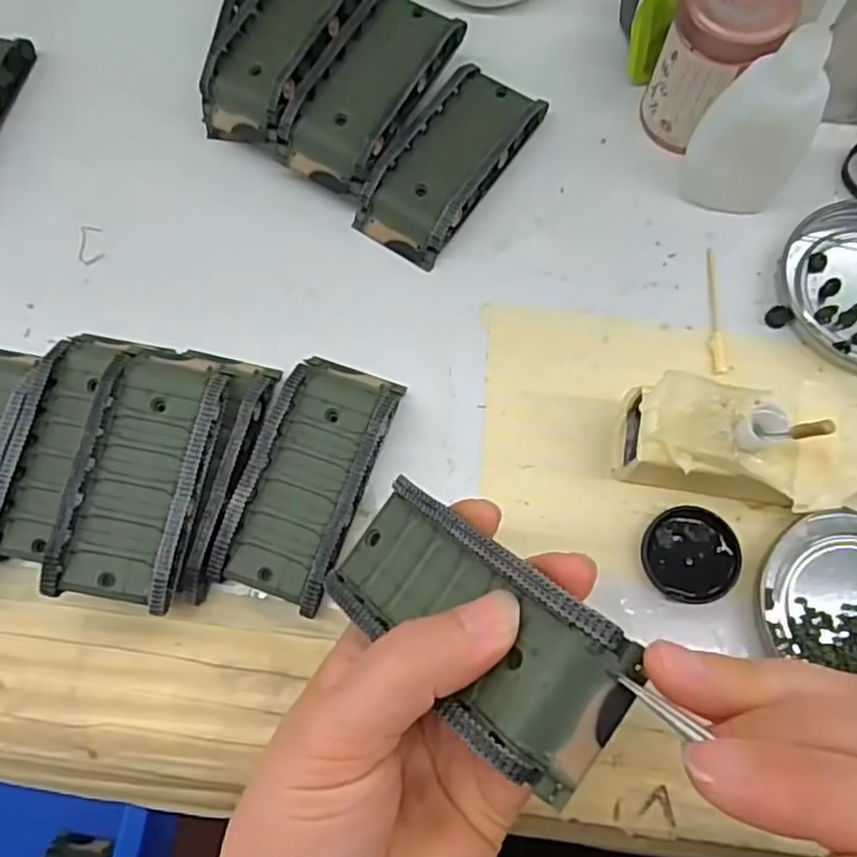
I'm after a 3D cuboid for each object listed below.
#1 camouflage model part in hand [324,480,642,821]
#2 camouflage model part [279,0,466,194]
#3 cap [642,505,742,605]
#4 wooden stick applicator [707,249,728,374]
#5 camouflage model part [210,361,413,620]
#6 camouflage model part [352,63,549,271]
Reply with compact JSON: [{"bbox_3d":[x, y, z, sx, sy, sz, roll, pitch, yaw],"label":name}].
[{"bbox_3d":[0.009,0.051,0.189,0.041,0.020,0.095,-48,46,-11],"label":"camouflage model part in hand"},{"bbox_3d":[-0.026,-0.151,0.313,0.044,0.031,0.093,29,75,10],"label":"camouflage model part"},{"bbox_3d":[0.100,0.048,0.263,0.035,0.006,0.035,0,72,1],"label":"cap"},{"bbox_3d":[0.122,-0.052,0.295,0.007,0.004,0.059,0,74,2],"label":"wooden stick applicator"},{"bbox_3d":[-0.046,0.018,0.270,0.045,0.019,0.096,18,73,7],"label":"camouflage model part"},{"bbox_3d":[0.010,-0.121,0.311,0.043,0.020,0.095,33,76,11],"label":"camouflage model part"}]

